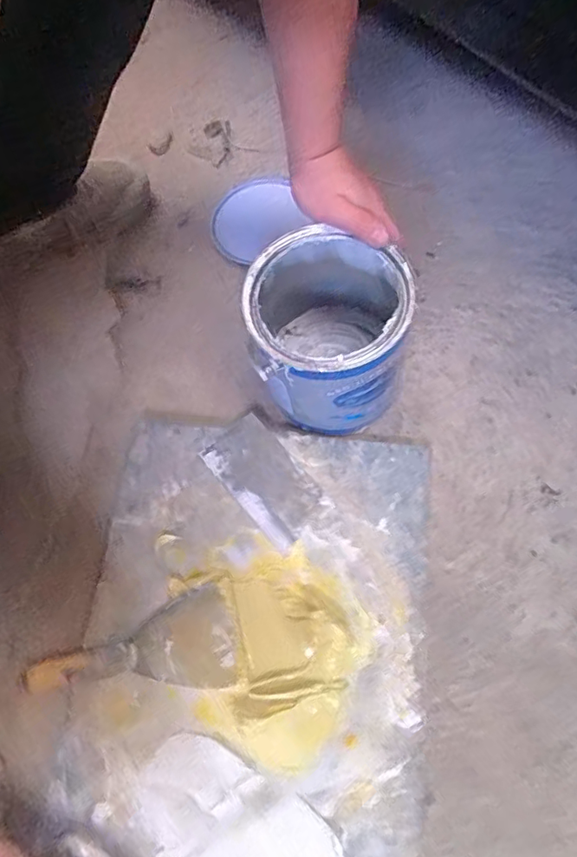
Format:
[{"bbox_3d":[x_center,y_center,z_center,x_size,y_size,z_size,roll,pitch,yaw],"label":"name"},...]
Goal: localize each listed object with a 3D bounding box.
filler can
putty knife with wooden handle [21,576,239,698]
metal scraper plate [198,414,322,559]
[{"bbox_3d":[0.036,-0.091,0.535,0.145,0.164,0.153,0,66,1],"label":"filler can"},{"bbox_3d":[-0.145,0.212,0.493,0.198,0.017,0.091,-13,67,-4],"label":"putty knife with wooden handle"},{"bbox_3d":[-0.027,0.053,0.554,0.074,0.004,0.140,-38,71,-14],"label":"metal scraper plate"}]

